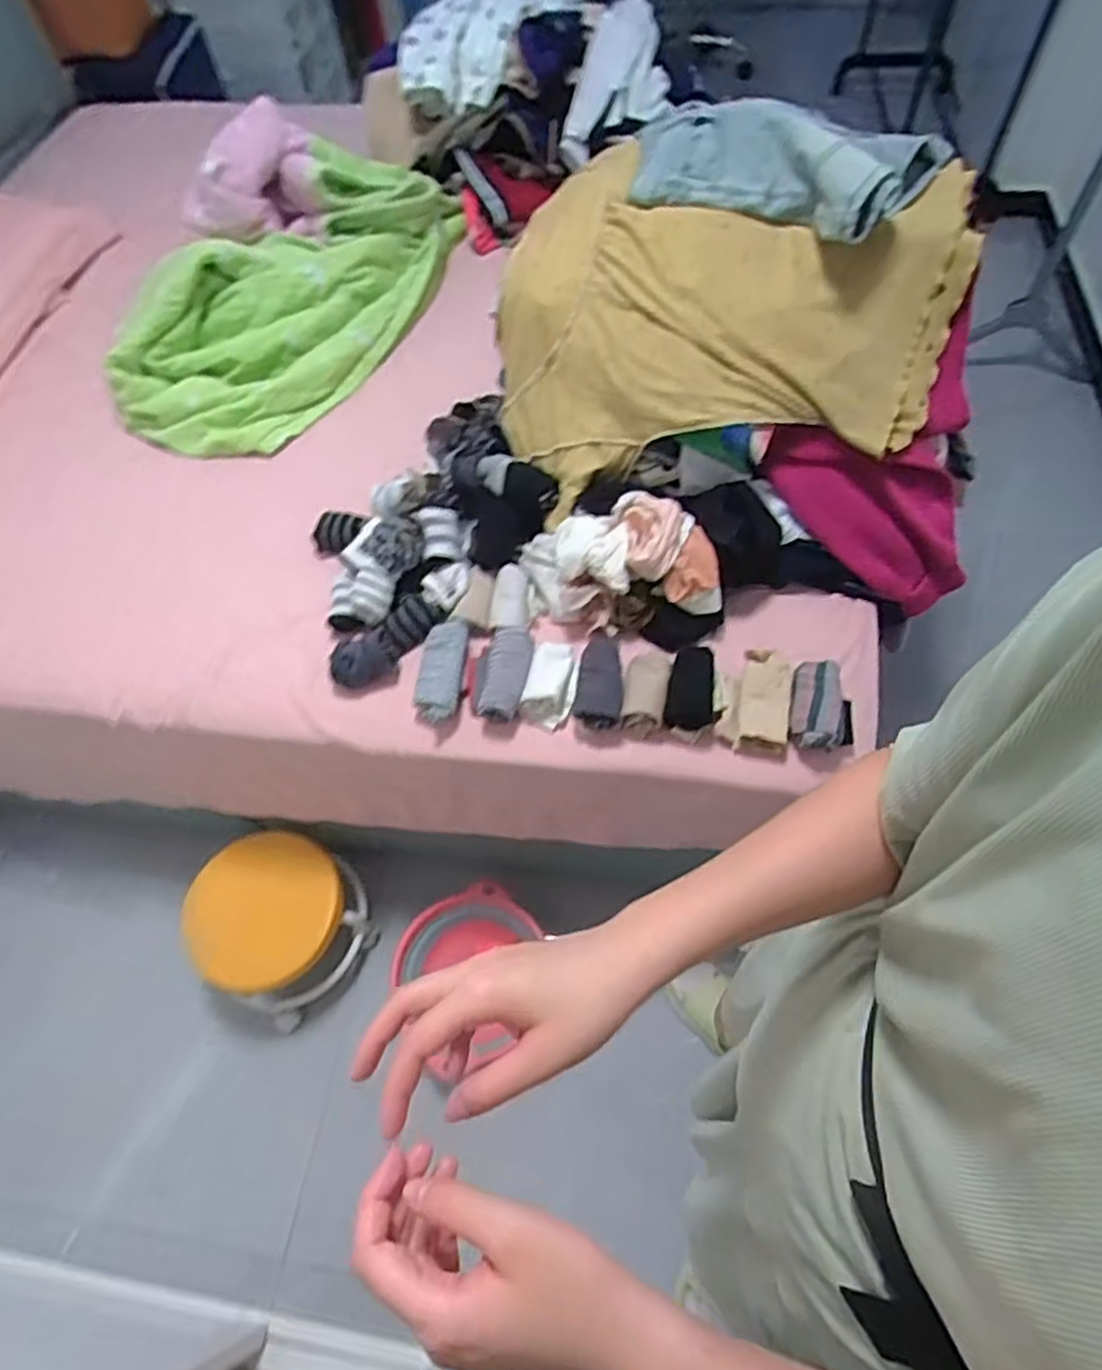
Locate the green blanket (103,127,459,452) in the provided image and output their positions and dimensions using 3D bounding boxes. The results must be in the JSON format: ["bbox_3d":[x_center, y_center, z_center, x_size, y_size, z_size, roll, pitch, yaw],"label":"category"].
[{"bbox_3d":[-0.438,-0.721,1.321,0.300,0.178,0.748,28,65,19],"label":"green blanket"}]

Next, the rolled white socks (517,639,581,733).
[{"bbox_3d":[0.003,-0.004,0.961,0.064,0.054,0.107,18,62,14],"label":"rolled white socks"}]

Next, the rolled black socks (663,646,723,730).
[{"bbox_3d":[0.181,0.006,0.951,0.067,0.058,0.104,4,60,7],"label":"rolled black socks"}]

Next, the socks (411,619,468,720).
[{"bbox_3d":[-0.144,-0.018,0.974,0.061,0.041,0.139,3,60,6],"label":"socks"}]

